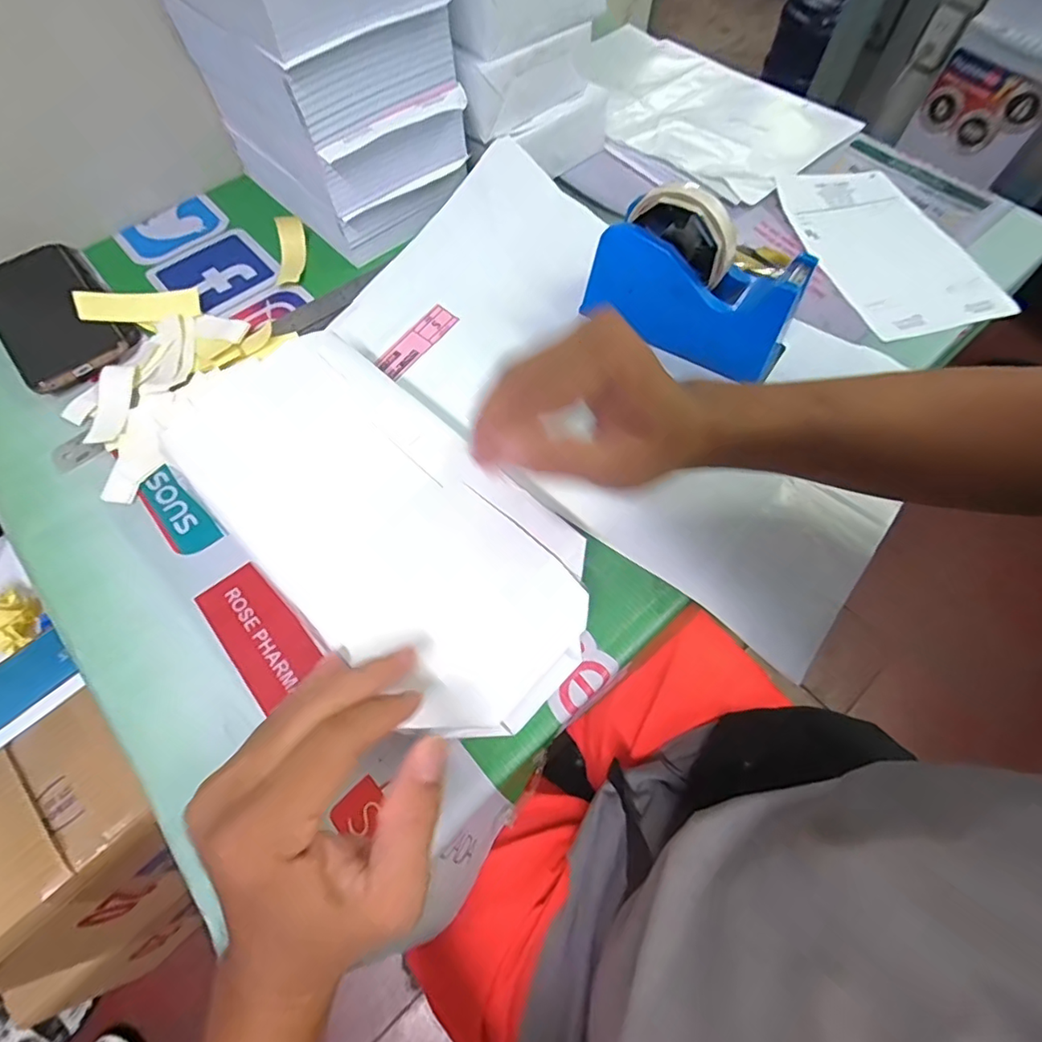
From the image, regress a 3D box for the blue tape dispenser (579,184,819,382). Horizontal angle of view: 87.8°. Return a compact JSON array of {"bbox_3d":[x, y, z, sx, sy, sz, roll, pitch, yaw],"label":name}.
[{"bbox_3d":[0.127,-0.176,0.400,0.157,0.100,0.050,24,66,12],"label":"blue tape dispenser"}]

